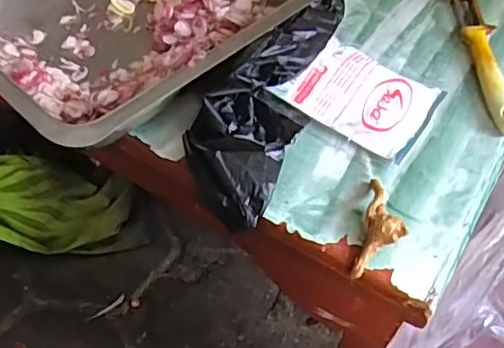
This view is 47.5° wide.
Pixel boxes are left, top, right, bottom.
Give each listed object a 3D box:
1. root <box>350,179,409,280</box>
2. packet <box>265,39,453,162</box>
[{"bbox_3d":[0.089,0.037,0.387,0.027,0.017,0.074,15,55,9],"label":"root"},{"bbox_3d":[0.087,-0.063,0.456,0.108,0.021,0.080,29,58,18],"label":"packet"}]

